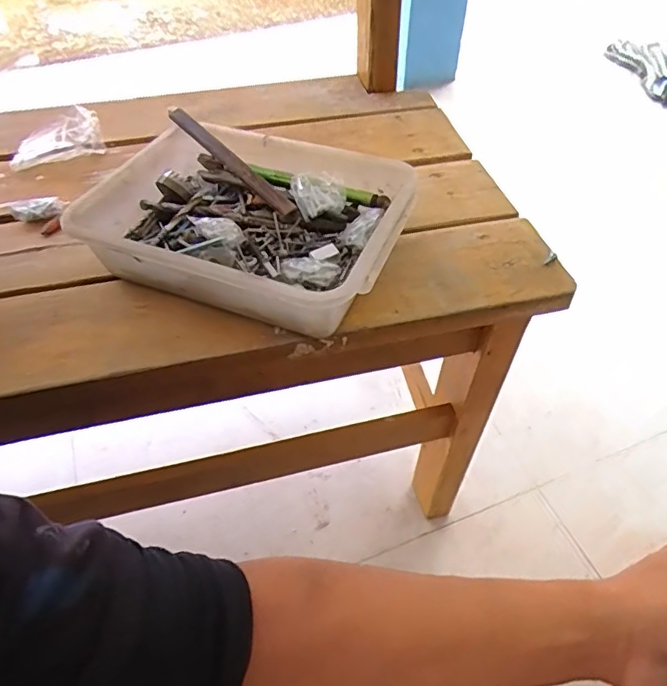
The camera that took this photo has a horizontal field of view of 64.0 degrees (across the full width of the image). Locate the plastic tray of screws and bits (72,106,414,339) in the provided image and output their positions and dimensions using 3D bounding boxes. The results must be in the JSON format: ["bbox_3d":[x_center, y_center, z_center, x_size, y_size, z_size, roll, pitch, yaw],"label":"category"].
[{"bbox_3d":[-0.063,-0.094,0.400,0.219,0.052,0.167,17,53,15],"label":"plastic tray of screws and bits"}]

